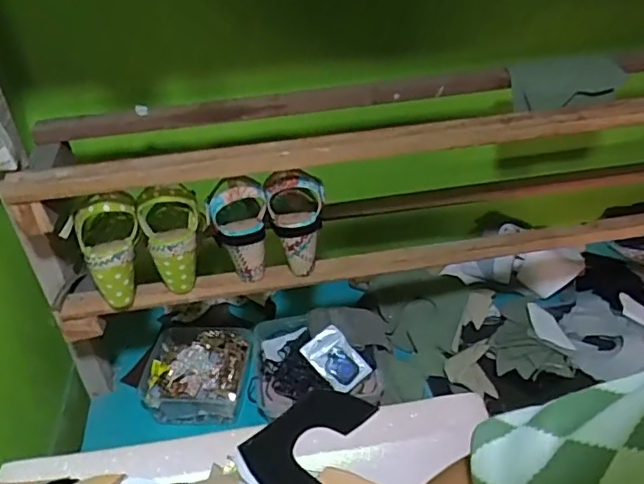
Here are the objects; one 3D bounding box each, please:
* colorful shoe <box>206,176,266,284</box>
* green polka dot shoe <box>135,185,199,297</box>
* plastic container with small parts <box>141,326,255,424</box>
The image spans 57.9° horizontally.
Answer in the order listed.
[{"bbox_3d":[-0.117,-0.023,0.818,0.081,0.131,0.092,-9,35,-7],"label":"colorful shoe"},{"bbox_3d":[-0.205,-0.001,0.788,0.076,0.152,0.062,-7,10,-5],"label":"green polka dot shoe"},{"bbox_3d":[-0.211,0.214,0.970,0.173,0.069,0.169,1,35,7],"label":"plastic container with small parts"}]

